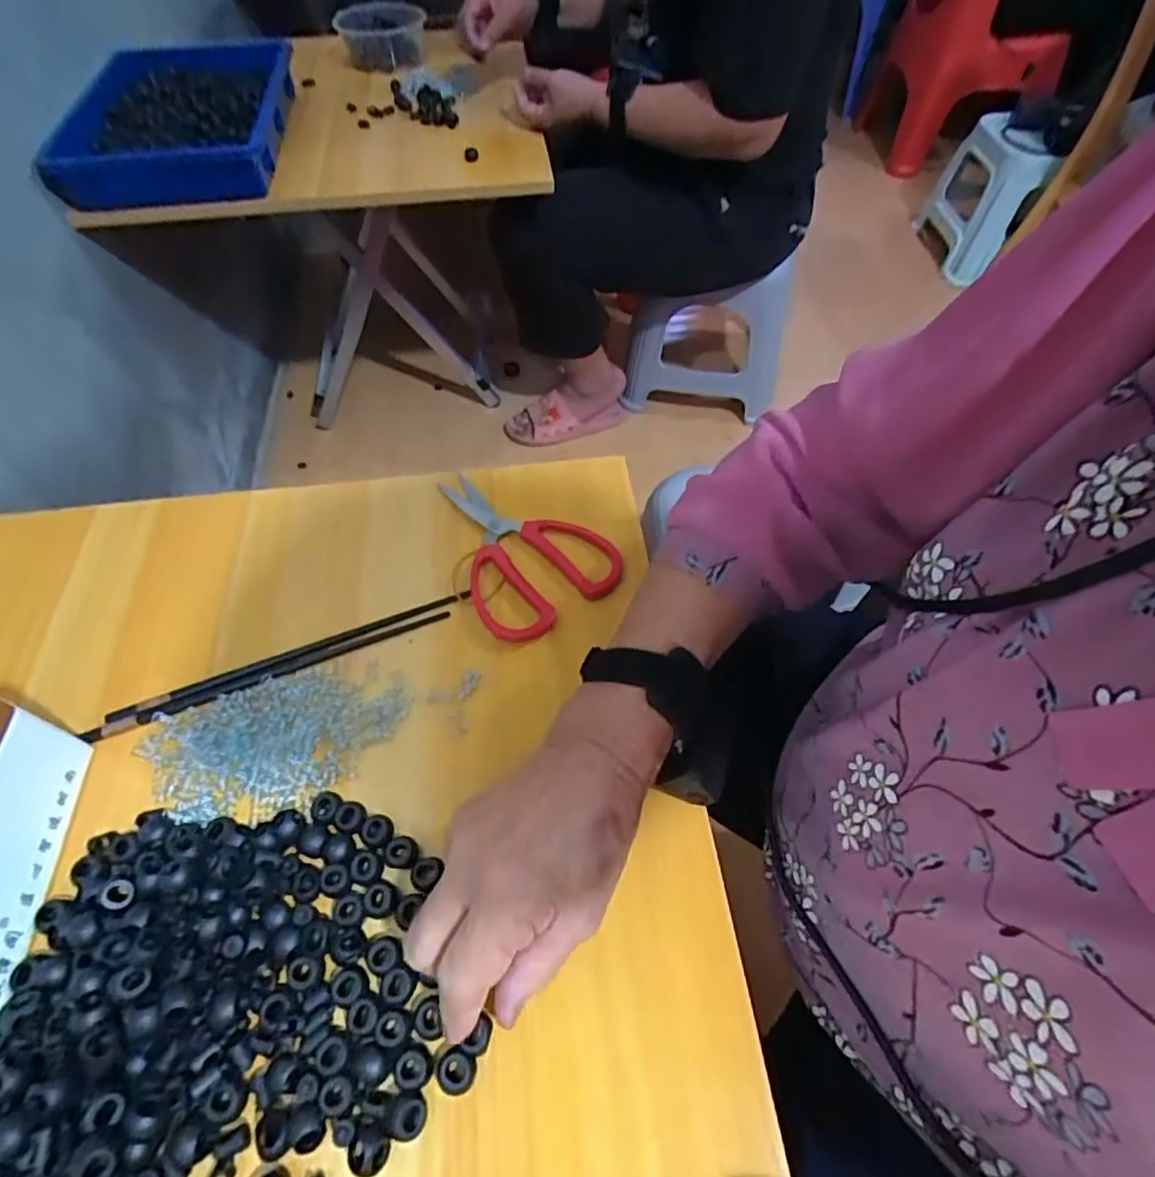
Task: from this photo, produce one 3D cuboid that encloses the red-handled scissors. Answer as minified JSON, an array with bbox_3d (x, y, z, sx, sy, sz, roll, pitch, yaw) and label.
[{"bbox_3d":[-0.051,-0.034,0.458,0.106,0.017,0.156,-34,63,-20],"label":"red-handled scissors"}]

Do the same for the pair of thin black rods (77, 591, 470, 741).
[{"bbox_3d":[-0.190,0.048,0.408,0.242,0.005,0.016,-19,59,-13],"label":"pair of thin black rods"}]

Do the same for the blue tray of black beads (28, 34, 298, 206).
[{"bbox_3d":[-0.530,-0.630,0.840,0.254,0.068,0.368,-8,57,-6],"label":"blue tray of black beads"}]

